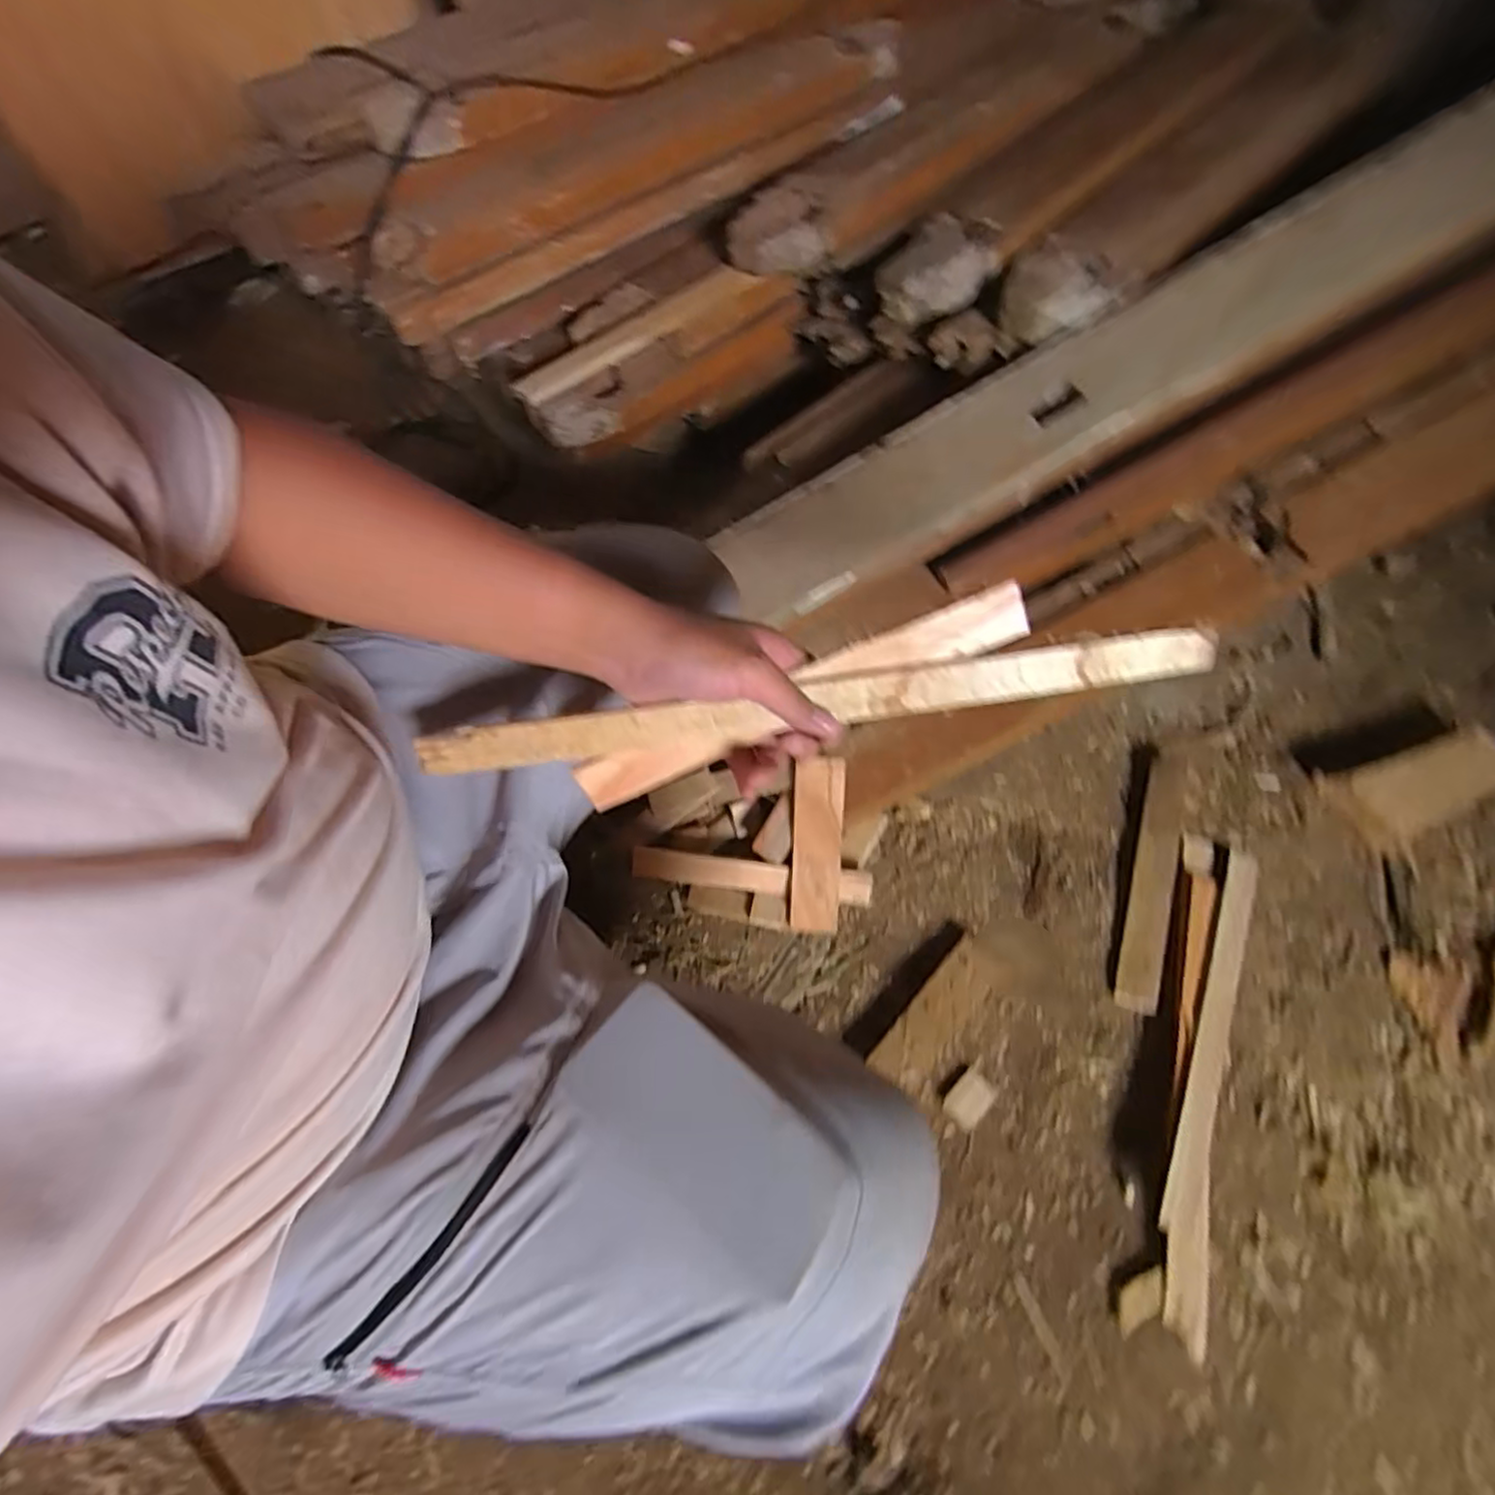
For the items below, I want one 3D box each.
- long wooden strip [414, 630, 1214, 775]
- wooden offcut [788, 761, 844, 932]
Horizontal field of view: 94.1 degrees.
[{"bbox_3d":[0.040,-0.025,0.431,0.486,0.033,0.012,-8,24,1],"label":"long wooden strip"},{"bbox_3d":[0.077,0.110,0.775,0.054,0.011,0.195,3,96,3],"label":"wooden offcut"}]

